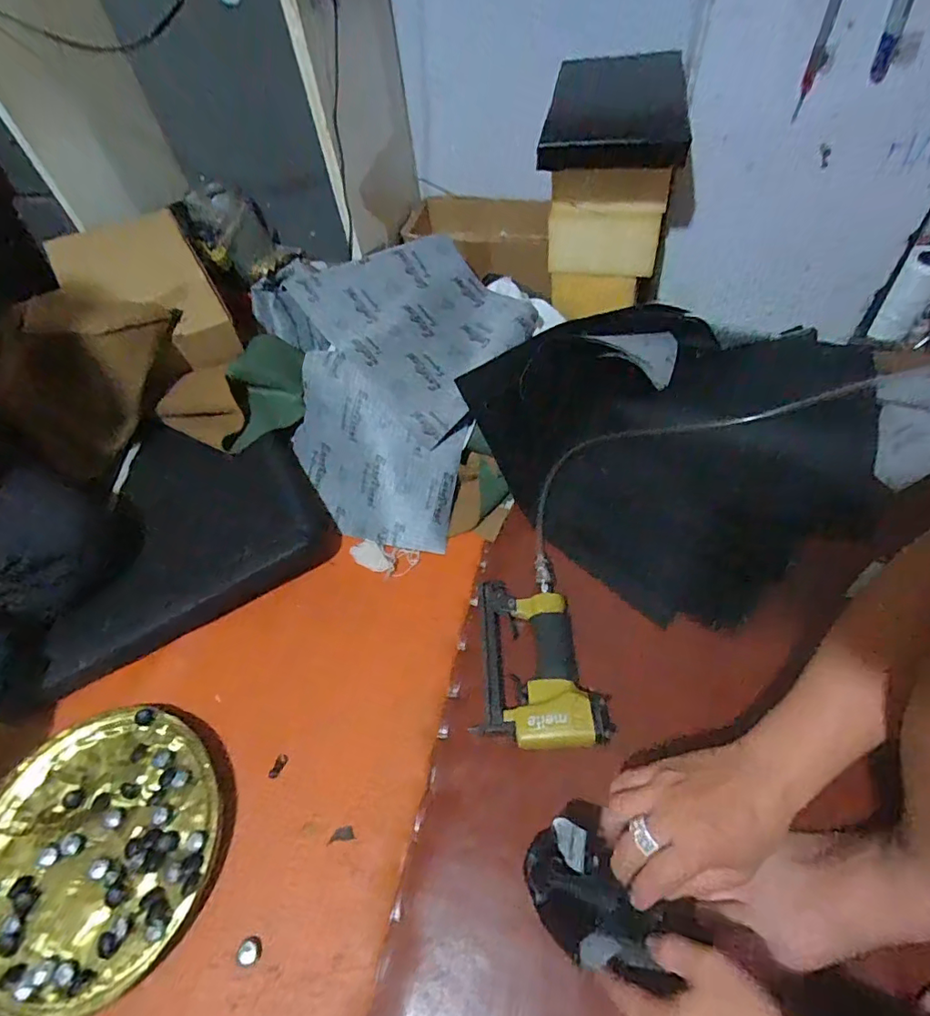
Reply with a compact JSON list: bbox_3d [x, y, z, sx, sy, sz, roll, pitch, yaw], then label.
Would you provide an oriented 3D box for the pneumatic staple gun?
[{"bbox_3d":[0.088,0.166,0.622,0.138,0.057,0.215,3,54,4],"label":"pneumatic staple gun"}]

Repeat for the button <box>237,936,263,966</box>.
[{"bbox_3d":[-0.199,0.408,0.485,0.022,0.004,0.020,-1,54,2],"label":"button"}]

